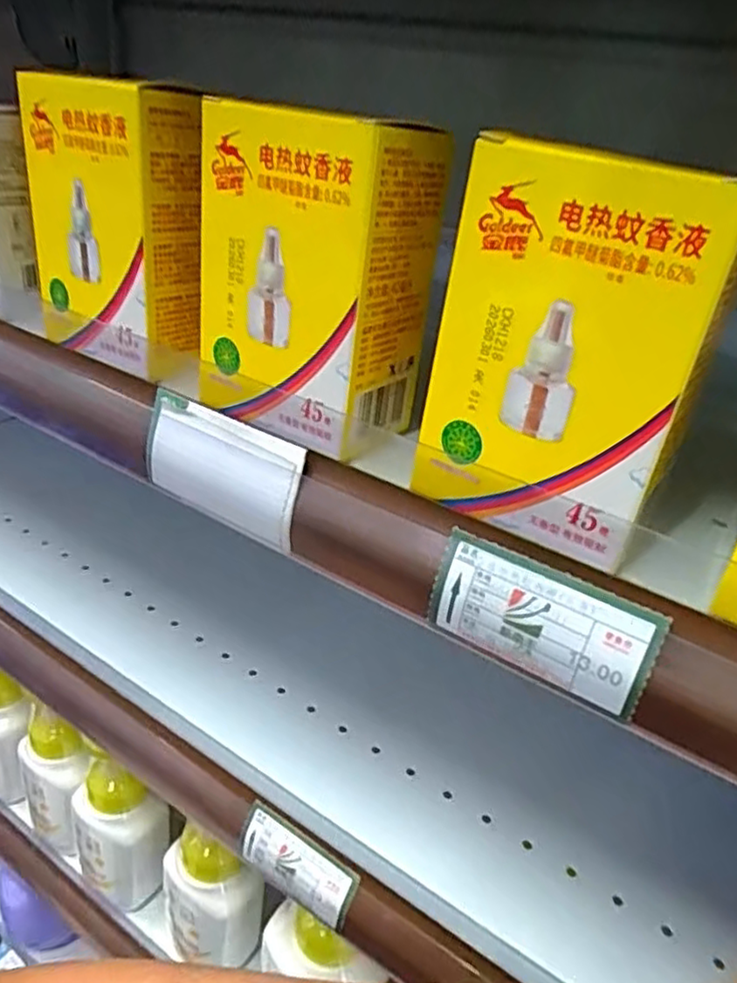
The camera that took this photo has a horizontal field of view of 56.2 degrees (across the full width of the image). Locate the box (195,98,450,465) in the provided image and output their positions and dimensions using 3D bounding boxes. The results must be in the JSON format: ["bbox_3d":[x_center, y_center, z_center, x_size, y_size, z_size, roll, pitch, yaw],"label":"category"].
[{"bbox_3d":[-0.020,-0.072,0.232,0.075,0.095,0.048,25,35,28],"label":"box"}]

